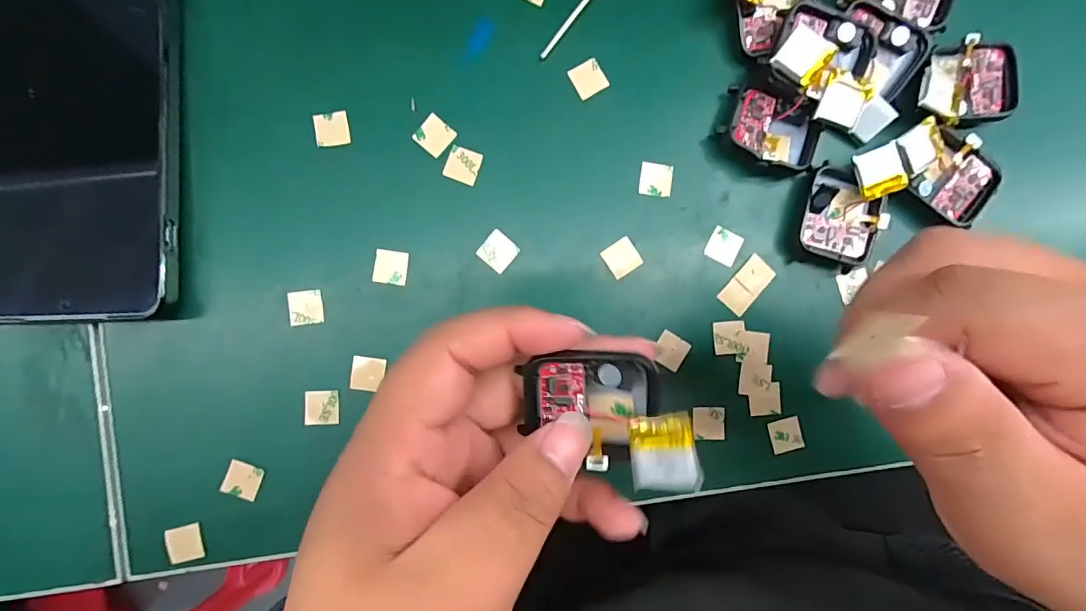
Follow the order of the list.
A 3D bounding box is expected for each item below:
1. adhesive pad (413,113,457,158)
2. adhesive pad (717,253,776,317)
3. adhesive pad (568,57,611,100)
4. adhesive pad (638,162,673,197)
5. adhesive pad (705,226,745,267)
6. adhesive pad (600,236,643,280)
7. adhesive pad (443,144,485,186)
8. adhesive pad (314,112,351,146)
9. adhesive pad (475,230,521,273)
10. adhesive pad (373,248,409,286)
[{"bbox_3d":[-0.051,-0.080,0.222,0.015,0.004,0.015,40,86,-3],"label":"adhesive pad"},{"bbox_3d":[0.099,-0.010,0.226,0.014,0.004,0.028,42,88,0],"label":"adhesive pad"},{"bbox_3d":[0.022,-0.109,0.224,0.015,0.004,0.015,-31,90,-2],"label":"adhesive pad"},{"bbox_3d":[0.055,-0.060,0.225,0.016,0.004,0.016,8,89,-1],"label":"adhesive pad"},{"bbox_3d":[0.088,-0.029,0.226,0.015,0.004,0.016,27,89,-1],"label":"adhesive pad"},{"bbox_3d":[0.038,-0.023,0.224,0.016,0.004,0.015,-34,90,-2],"label":"adhesive pad"},{"bbox_3d":[-0.038,-0.066,0.220,0.015,0.004,0.016,19,89,-1],"label":"adhesive pad"},{"bbox_3d":[-0.098,-0.082,0.218,0.015,0.004,0.015,-11,89,-2],"label":"adhesive pad"},{"bbox_3d":[-0.021,-0.026,0.221,0.015,0.004,0.016,41,88,0],"label":"adhesive pad"},{"bbox_3d":[-0.071,-0.018,0.220,0.015,0.004,0.015,8,85,-3],"label":"adhesive pad"}]

